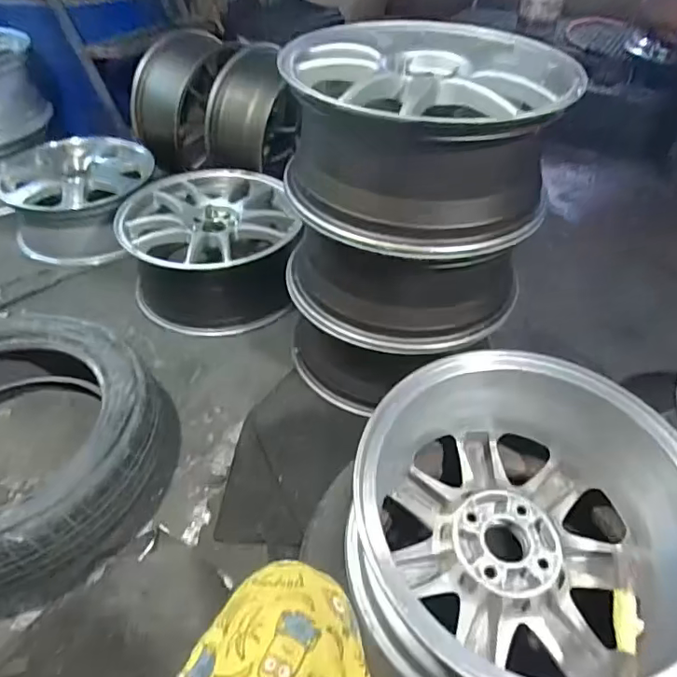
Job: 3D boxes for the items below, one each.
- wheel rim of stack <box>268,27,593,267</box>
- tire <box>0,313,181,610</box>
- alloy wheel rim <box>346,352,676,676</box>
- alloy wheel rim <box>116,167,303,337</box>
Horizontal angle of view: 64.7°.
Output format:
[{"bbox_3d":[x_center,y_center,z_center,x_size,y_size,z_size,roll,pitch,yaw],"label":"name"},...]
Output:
[{"bbox_3d":[0.139,-0.354,0.893,0.449,0.205,0.447,-8,45,-8],"label":"wheel rim of stack"},{"bbox_3d":[-0.578,0.193,0.938,0.505,0.176,0.495,0,45,0],"label":"tire"},{"bbox_3d":[0.220,0.234,0.651,0.388,0.199,0.411,0,45,0],"label":"alloy wheel rim"},{"bbox_3d":[-0.311,-0.232,1.343,0.409,0.199,0.408,3,45,3],"label":"alloy wheel rim"}]

